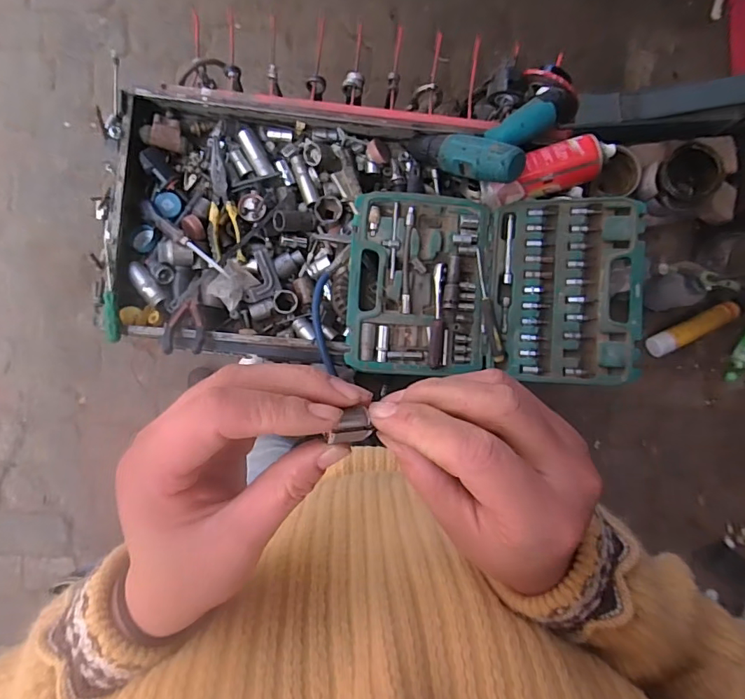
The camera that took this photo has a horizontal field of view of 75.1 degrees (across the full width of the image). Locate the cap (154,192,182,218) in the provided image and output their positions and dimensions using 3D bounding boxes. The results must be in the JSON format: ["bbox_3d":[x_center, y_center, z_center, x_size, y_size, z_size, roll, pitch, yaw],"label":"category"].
[{"bbox_3d":[-0.302,-0.214,0.716,0.036,0.013,0.039,0,87,-4],"label":"cap"}]

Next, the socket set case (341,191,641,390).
[{"bbox_3d":[0.153,-0.088,0.642,0.362,0.107,0.244,4,86,-4],"label":"socket set case"}]

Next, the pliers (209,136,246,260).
[{"bbox_3d":[-0.224,-0.217,0.708,0.045,0.023,0.186,-10,87,-5],"label":"pliers"}]

